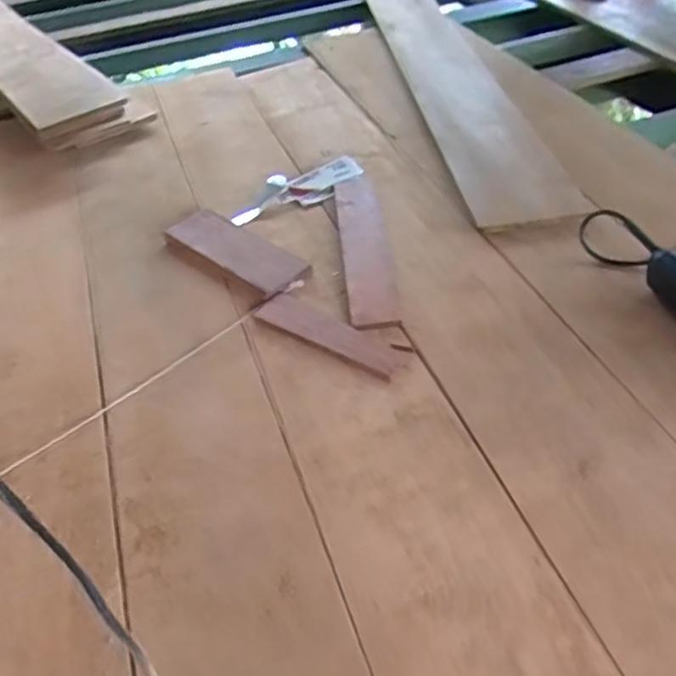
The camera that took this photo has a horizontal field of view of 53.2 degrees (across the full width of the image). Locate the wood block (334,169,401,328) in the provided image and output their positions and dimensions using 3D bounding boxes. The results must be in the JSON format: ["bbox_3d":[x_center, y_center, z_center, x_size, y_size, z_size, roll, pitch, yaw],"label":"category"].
[{"bbox_3d":[0.036,-0.149,1.026,0.066,0.024,0.390,-7,44,1],"label":"wood block"}]

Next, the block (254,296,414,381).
[{"bbox_3d":[-0.010,-0.005,0.889,0.220,0.009,0.056,23,51,28],"label":"block"}]

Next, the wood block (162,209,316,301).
[{"bbox_3d":[-0.155,-0.132,1.021,0.255,0.017,0.087,29,54,32],"label":"wood block"}]

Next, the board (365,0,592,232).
[{"bbox_3d":[0.191,-0.775,1.666,0.191,0.038,1.844,-10,44,-2],"label":"board"}]

